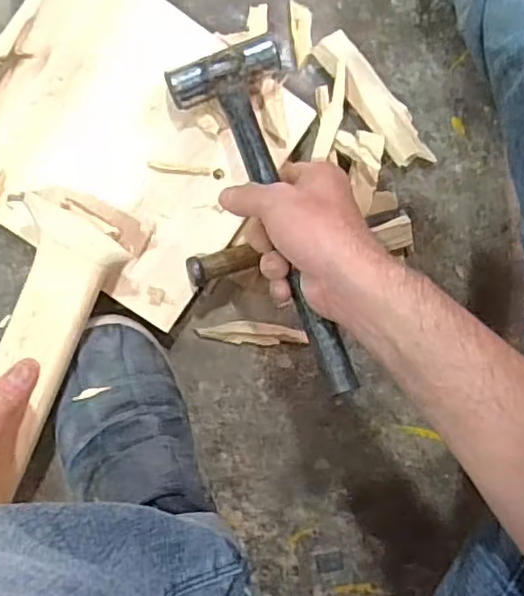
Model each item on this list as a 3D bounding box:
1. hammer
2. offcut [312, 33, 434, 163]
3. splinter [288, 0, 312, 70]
[{"bbox_3d":[0.004,-0.059,0.474,0.085,0.051,0.276,-14,72,-8],"label":"hammer"},{"bbox_3d":[0.099,-0.171,0.561,0.040,0.030,0.134,-39,97,-6],"label":"offcut"},{"bbox_3d":[0.033,-0.229,0.558,0.019,0.006,0.054,1,91,-9],"label":"splinter"}]

